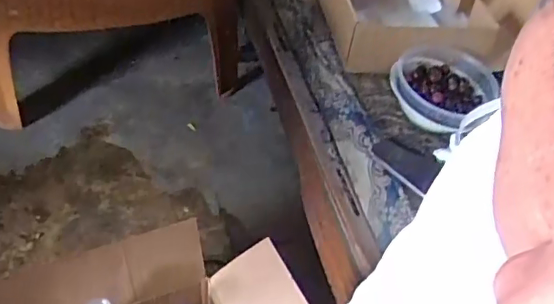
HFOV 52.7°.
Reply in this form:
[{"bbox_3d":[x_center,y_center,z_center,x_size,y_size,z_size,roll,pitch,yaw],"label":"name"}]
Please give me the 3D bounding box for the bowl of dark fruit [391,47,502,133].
[{"bbox_3d":[0.272,-0.109,0.923,0.143,0.059,0.183,35,51,25],"label":"bowl of dark fruit"}]

